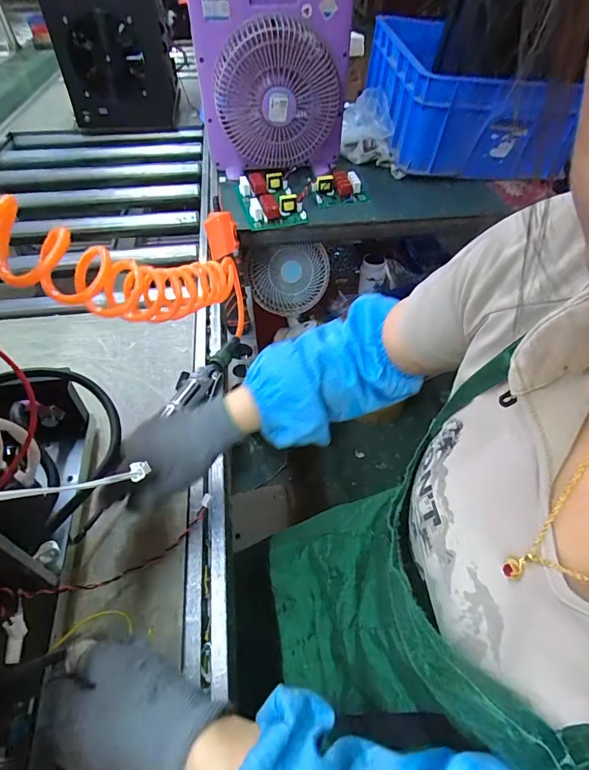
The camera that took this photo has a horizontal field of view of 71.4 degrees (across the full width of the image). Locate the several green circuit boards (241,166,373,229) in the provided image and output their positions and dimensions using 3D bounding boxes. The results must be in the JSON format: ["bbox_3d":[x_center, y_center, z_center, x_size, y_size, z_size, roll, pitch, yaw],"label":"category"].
[{"bbox_3d":[0.011,-0.436,0.914,0.279,0.047,0.213,-16,50,-14],"label":"several green circuit boards"}]

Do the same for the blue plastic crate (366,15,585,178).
[{"bbox_3d":[0.433,-0.754,1.071,0.397,0.185,0.528,-4,49,-3],"label":"blue plastic crate"}]

